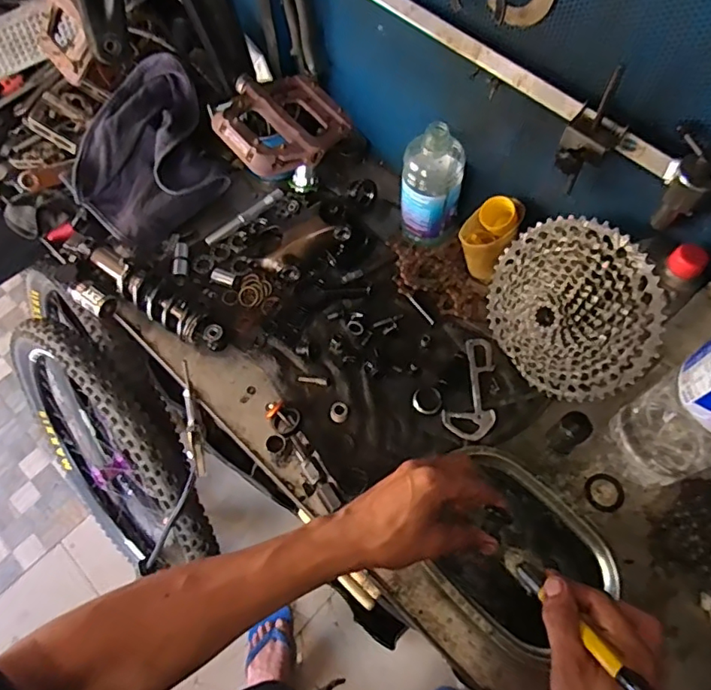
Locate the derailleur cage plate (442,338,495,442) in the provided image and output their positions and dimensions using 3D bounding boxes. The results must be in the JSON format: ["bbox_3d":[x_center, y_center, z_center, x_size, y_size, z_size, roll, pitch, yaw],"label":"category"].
[{"bbox_3d":[0.143,0.052,0.644,0.057,0.009,0.124,16,65,10],"label":"derailleur cage plate"}]

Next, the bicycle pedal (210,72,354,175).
[{"bbox_3d":[-0.069,-0.204,0.490,0.107,0.029,0.104,-38,68,-15],"label":"bicycle pedal"}]

